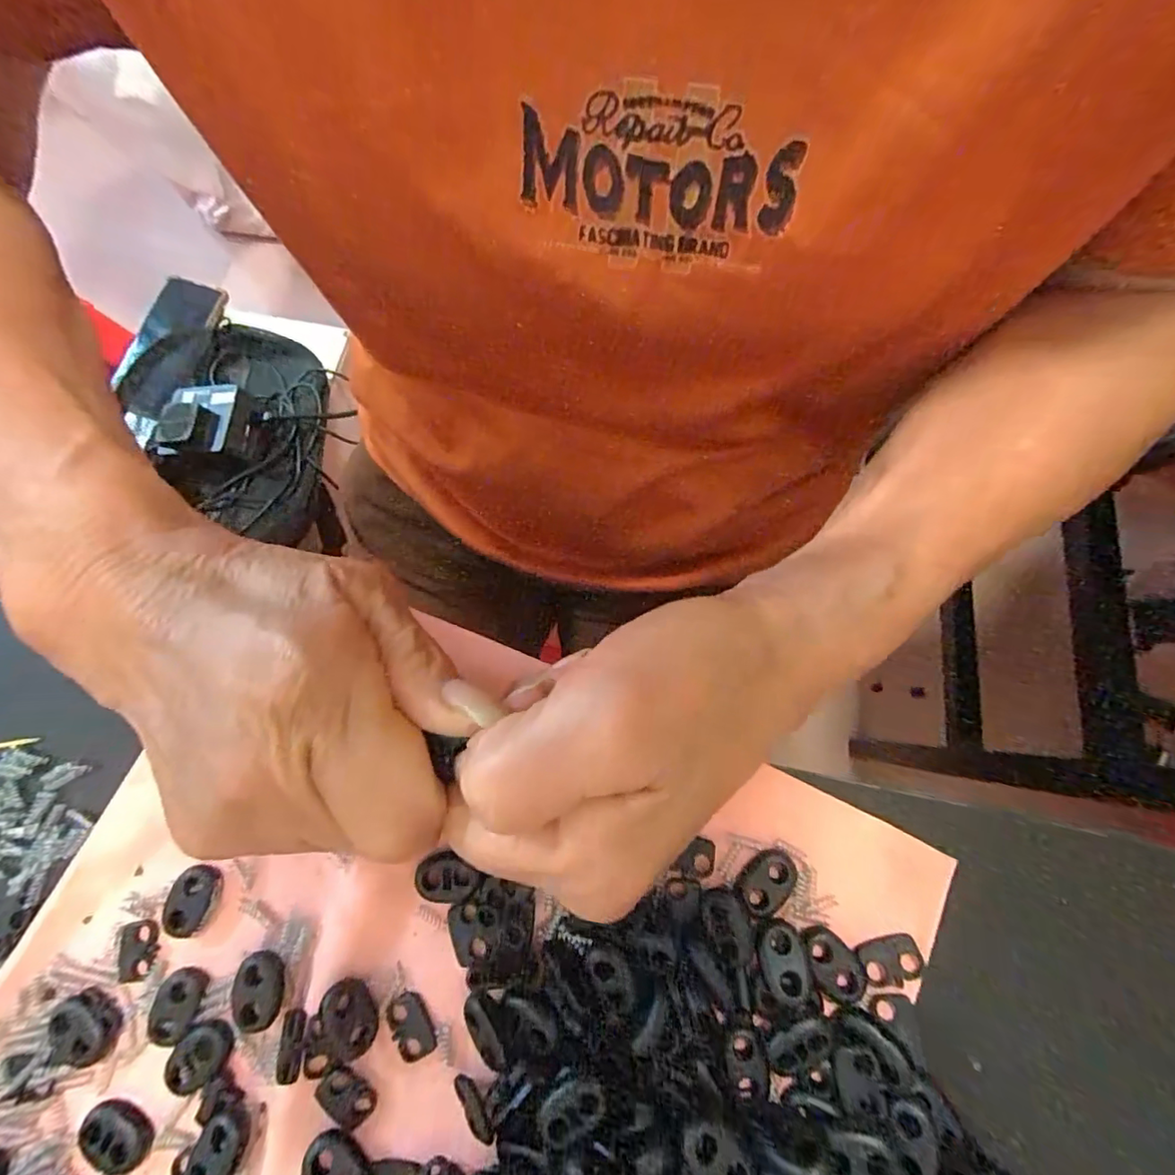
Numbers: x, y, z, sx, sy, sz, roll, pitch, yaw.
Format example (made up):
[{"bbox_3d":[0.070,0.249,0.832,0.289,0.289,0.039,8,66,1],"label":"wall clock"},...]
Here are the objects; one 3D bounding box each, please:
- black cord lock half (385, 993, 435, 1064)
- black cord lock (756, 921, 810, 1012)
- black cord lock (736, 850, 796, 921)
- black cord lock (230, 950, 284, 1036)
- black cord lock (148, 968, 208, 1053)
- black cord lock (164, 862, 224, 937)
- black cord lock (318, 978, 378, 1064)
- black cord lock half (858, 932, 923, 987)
[{"bbox_3d":[-0.056,0.139,0.169,0.012,0.004,0.019,-24,76,-7],"label":"black cord lock half"},{"bbox_3d":[0.060,0.114,0.163,0.014,0.004,0.021,-9,74,-3],"label":"black cord lock"},{"bbox_3d":[0.058,0.094,0.172,0.021,0.004,0.015,-43,79,-11],"label":"black cord lock"},{"bbox_3d":[-0.104,0.128,0.170,0.014,0.004,0.020,2,60,-17],"label":"black cord lock"},{"bbox_3d":[-0.133,0.137,0.172,0.015,0.006,0.022,8,74,2],"label":"black cord lock"},{"bbox_3d":[-0.133,0.105,0.181,0.016,0.006,0.022,8,74,2],"label":"black cord lock"},{"bbox_3d":[-0.075,0.135,0.168,0.014,0.006,0.021,-35,77,-10],"label":"black cord lock"},{"bbox_3d":[0.092,0.114,0.164,0.017,0.004,0.013,-18,75,-6],"label":"black cord lock half"}]

